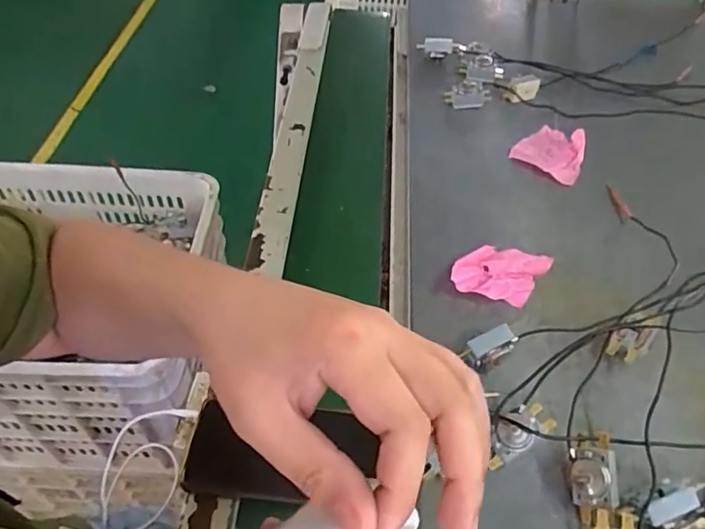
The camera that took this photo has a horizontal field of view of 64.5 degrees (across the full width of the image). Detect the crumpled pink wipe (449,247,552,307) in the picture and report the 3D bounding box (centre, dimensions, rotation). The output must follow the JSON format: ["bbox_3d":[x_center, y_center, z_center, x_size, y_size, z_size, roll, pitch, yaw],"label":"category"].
[{"bbox_3d":[0.139,0.008,0.524,0.092,0.015,0.059,5,49,2],"label":"crumpled pink wipe"}]

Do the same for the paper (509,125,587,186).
[{"bbox_3d":[0.235,-0.138,0.651,0.076,0.019,0.083,28,54,20],"label":"paper"}]

